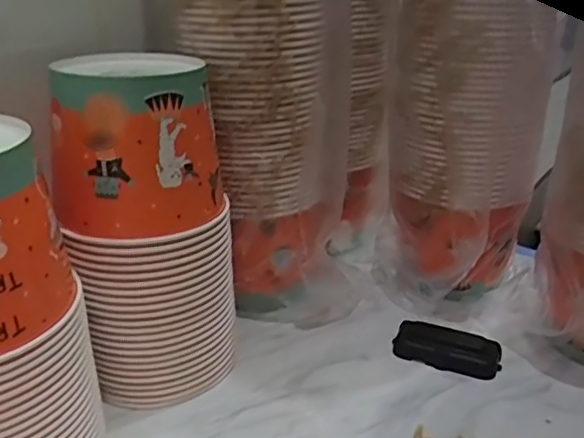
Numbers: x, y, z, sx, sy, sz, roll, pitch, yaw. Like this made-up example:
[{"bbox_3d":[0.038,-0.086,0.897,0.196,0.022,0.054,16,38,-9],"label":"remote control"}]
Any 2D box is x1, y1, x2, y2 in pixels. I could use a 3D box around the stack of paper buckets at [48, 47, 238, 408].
[{"bbox_3d":[-0.131,0.014,0.555,0.150,0.305,0.121,-6,25,-13],"label":"stack of paper buckets"}]

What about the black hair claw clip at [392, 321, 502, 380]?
[{"bbox_3d":[0.164,0.135,0.631,0.108,0.028,0.047,11,27,24],"label":"black hair claw clip"}]

